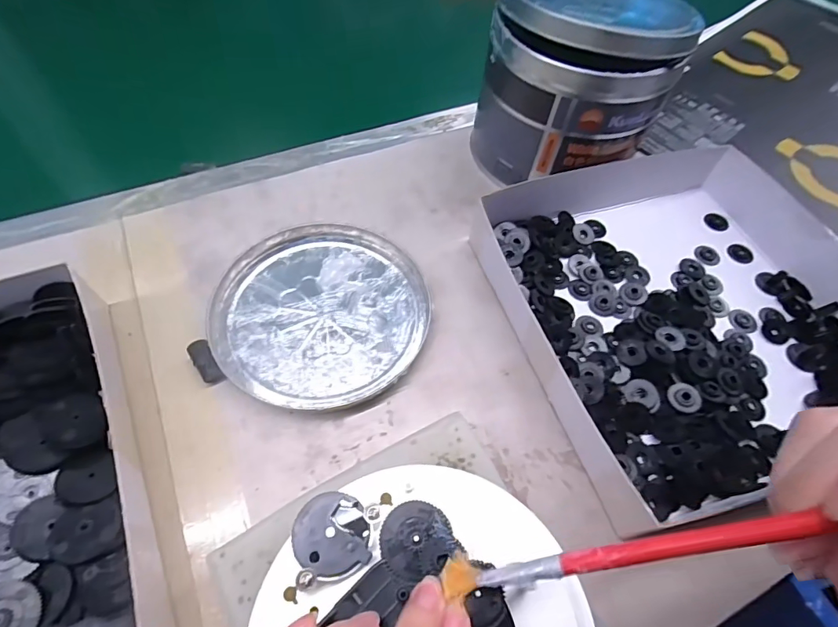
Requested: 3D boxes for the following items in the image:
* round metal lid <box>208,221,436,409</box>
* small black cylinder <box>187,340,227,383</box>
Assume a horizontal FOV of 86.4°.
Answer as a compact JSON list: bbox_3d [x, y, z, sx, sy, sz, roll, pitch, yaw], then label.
[{"bbox_3d":[-0.059,-0.004,0.275,0.124,0.011,0.127,2,57,-2],"label":"round metal lid"},{"bbox_3d":[-0.119,0.028,0.250,0.011,0.012,0.028,-29,63,-20],"label":"small black cylinder"}]

